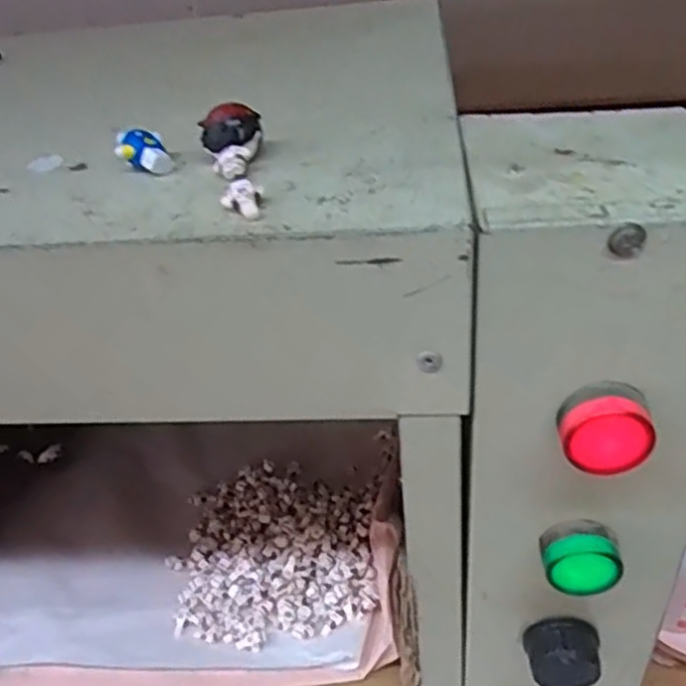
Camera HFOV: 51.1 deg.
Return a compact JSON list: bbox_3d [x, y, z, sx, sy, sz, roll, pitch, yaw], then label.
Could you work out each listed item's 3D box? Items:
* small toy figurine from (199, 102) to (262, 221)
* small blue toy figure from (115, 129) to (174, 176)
[{"bbox_3d":[-0.033,-0.056,0.225,0.018,0.014,0.049,-9,51,-9],"label":"small toy figurine"},{"bbox_3d":[-0.067,-0.064,0.239,0.016,0.012,0.014,-14,38,-10],"label":"small blue toy figure"}]

